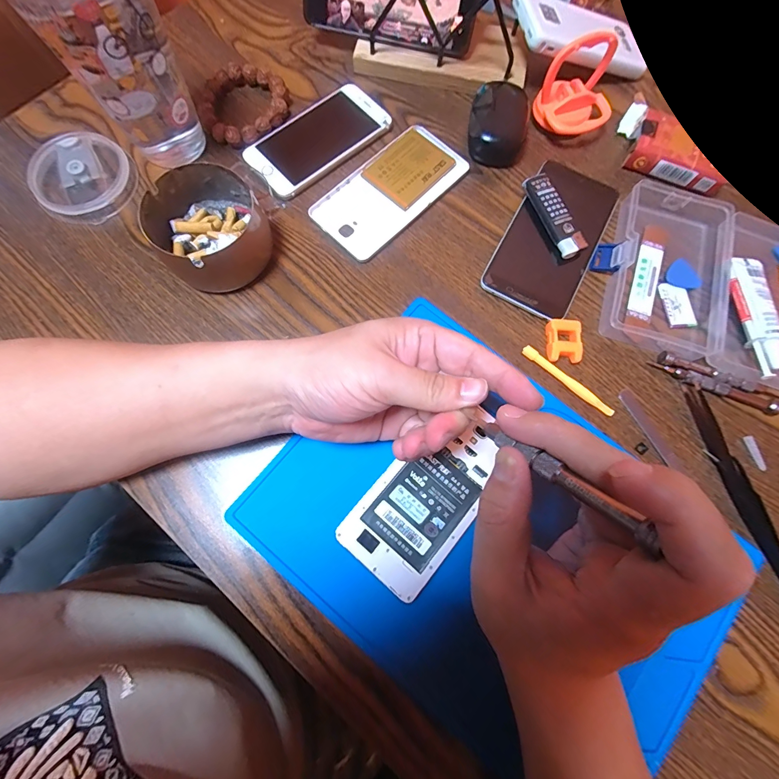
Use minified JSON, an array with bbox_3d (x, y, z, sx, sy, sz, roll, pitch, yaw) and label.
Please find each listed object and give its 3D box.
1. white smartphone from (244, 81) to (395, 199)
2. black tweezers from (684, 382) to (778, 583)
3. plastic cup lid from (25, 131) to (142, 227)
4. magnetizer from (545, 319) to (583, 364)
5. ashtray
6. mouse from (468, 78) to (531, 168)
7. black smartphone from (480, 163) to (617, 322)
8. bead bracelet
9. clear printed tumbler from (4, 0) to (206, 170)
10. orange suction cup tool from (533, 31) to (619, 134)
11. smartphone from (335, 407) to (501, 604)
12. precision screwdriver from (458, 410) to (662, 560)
[{"bbox_3d":[-0.067,-0.237,0.344,0.136,0.007,0.068,-40,81,-11],"label":"white smartphone"},{"bbox_3d":[0.267,0.076,0.278,0.021,0.011,0.168,-15,77,-6],"label":"black tweezers"},{"bbox_3d":[-0.269,-0.187,0.322,0.079,0.016,0.081,41,78,8],"label":"plastic cup lid"},{"bbox_3d":[0.142,-0.039,0.301,0.026,0.013,0.034,5,76,-1],"label":"magnetizer"},{"bbox_3d":[-0.145,-0.128,0.297,0.088,0.046,0.081,0,76,-2],"label":"ashtray"},{"bbox_3d":[0.103,-0.256,0.348,0.051,0.028,0.082,9,76,0],"label":"mouse"},{"bbox_3d":[0.146,-0.136,0.322,0.076,0.013,0.149,30,78,6],"label":"black smartphone"},{"bbox_3d":[-0.138,-0.272,0.348,0.085,0.017,0.081,0,76,-2],"label":"bead bracelet"},{"bbox_3d":[-0.205,-0.255,0.275,0.081,0.138,0.093,-29,79,-8],"label":"clear printed tumbler"},{"bbox_3d":[0.172,-0.268,0.333,0.061,0.068,0.045,-13,77,-5],"label":"orange suction cup tool"},{"bbox_3d":[0.031,0.075,0.269,0.069,0.012,0.136,41,78,8],"label":"smartphone"},{"bbox_3d":[0.067,0.033,0.151,0.008,0.005,0.084,-38,37,-10],"label":"precision screwdriver"}]

